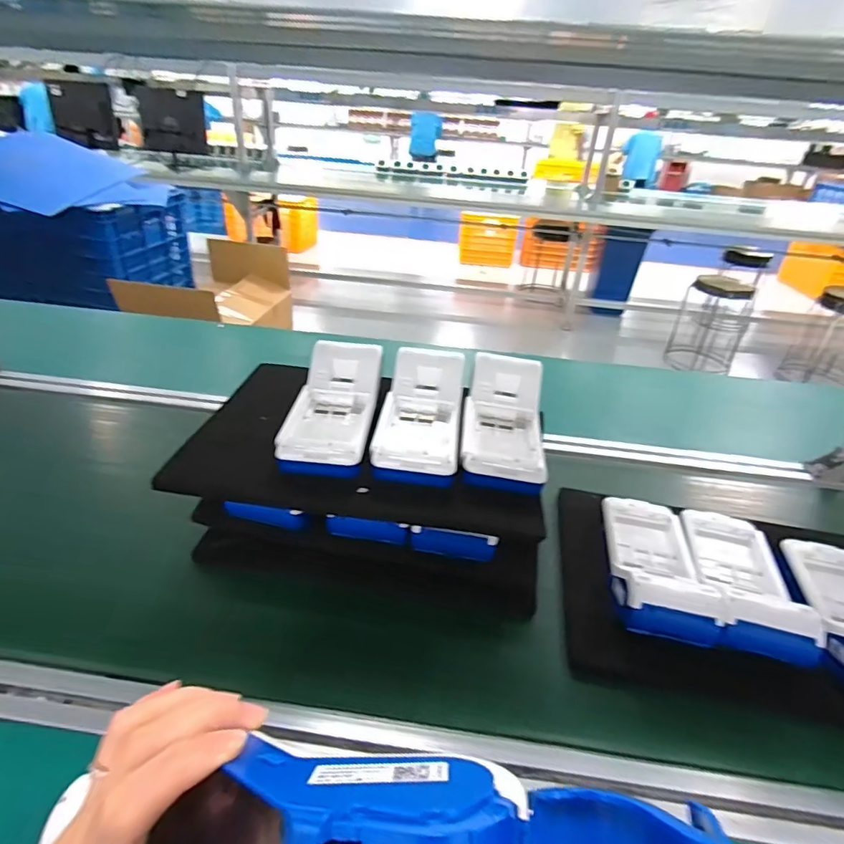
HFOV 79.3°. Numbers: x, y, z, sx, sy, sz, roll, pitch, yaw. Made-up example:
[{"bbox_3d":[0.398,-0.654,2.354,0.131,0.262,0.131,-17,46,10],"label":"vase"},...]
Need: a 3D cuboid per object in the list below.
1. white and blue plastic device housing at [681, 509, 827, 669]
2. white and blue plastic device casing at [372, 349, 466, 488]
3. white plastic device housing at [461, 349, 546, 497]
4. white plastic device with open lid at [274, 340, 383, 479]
[{"bbox_3d":[0.316,0.153,0.505,0.091,0.039,0.190,13,20,13],"label":"white and blue plastic device housing"},{"bbox_3d":[-0.001,-0.013,0.522,0.081,0.054,0.175,6,33,3],"label":"white and blue plastic device casing"},{"bbox_3d":[0.085,-0.005,0.524,0.082,0.053,0.172,7,33,4],"label":"white plastic device housing"},{"bbox_3d":[-0.091,-0.019,0.526,0.082,0.060,0.169,4,33,0],"label":"white plastic device with open lid"}]

